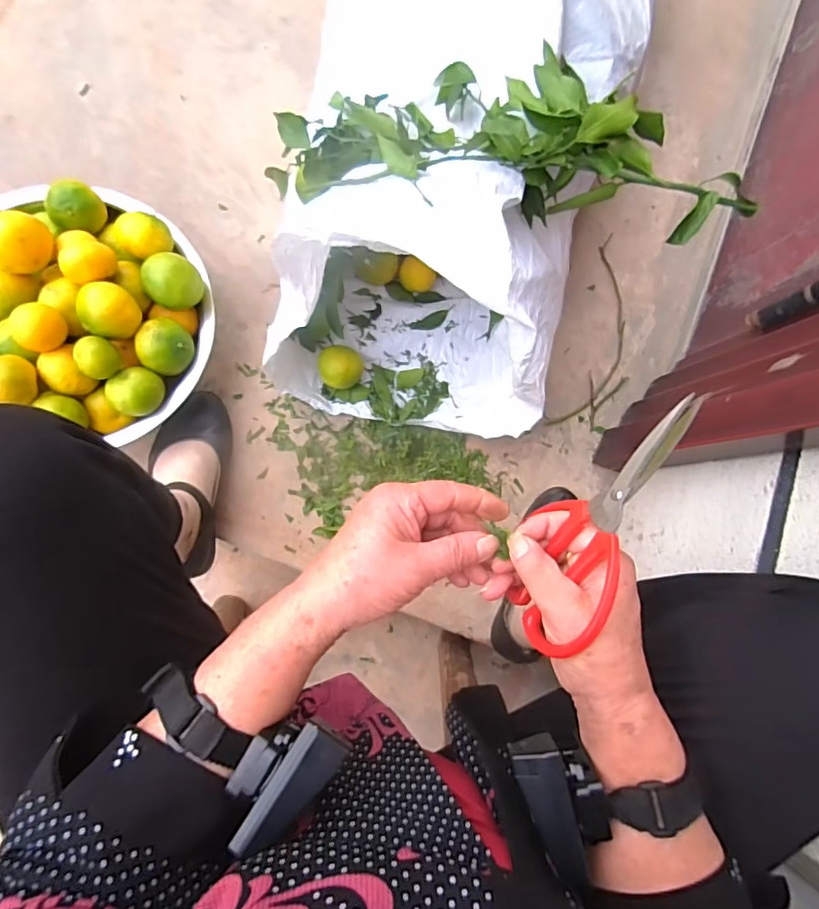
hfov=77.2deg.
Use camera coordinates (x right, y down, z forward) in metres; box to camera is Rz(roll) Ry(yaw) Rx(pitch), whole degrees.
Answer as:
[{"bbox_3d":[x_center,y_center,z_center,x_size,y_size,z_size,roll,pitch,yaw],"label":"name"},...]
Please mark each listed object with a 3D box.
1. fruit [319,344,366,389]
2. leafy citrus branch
[{"bbox_3d":[-0.094,-0.120,0.707,0.060,0.049,0.060,-2,84,-4],"label":"fruit"},{"bbox_3d":[0.076,-0.317,0.524,0.431,0.128,0.170,13,83,18],"label":"leafy citrus branch"}]

